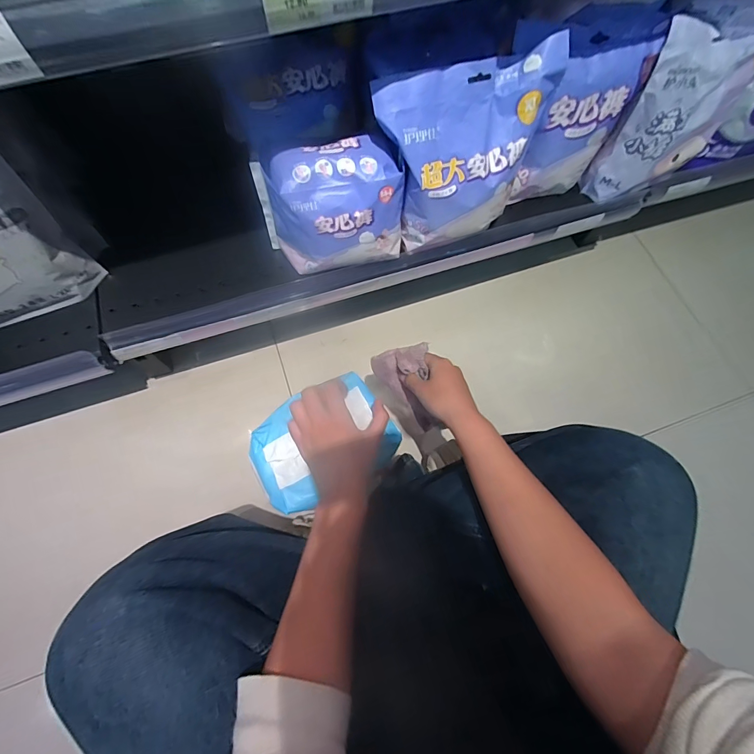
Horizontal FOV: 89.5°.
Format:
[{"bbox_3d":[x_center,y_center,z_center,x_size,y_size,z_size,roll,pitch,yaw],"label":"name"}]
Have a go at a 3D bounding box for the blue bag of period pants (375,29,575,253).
[{"bbox_3d":[0.112,-0.278,0.489,0.219,0.185,0.088,-21,71,-10],"label":"blue bag of period pants"}]

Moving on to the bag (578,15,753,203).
[{"bbox_3d":[0.437,-0.378,0.543,0.206,0.207,0.075,-28,72,-12],"label":"bag"}]

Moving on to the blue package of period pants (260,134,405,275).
[{"bbox_3d":[-0.051,-0.217,0.494,0.164,0.133,0.091,-21,71,-10],"label":"blue package of period pants"}]

